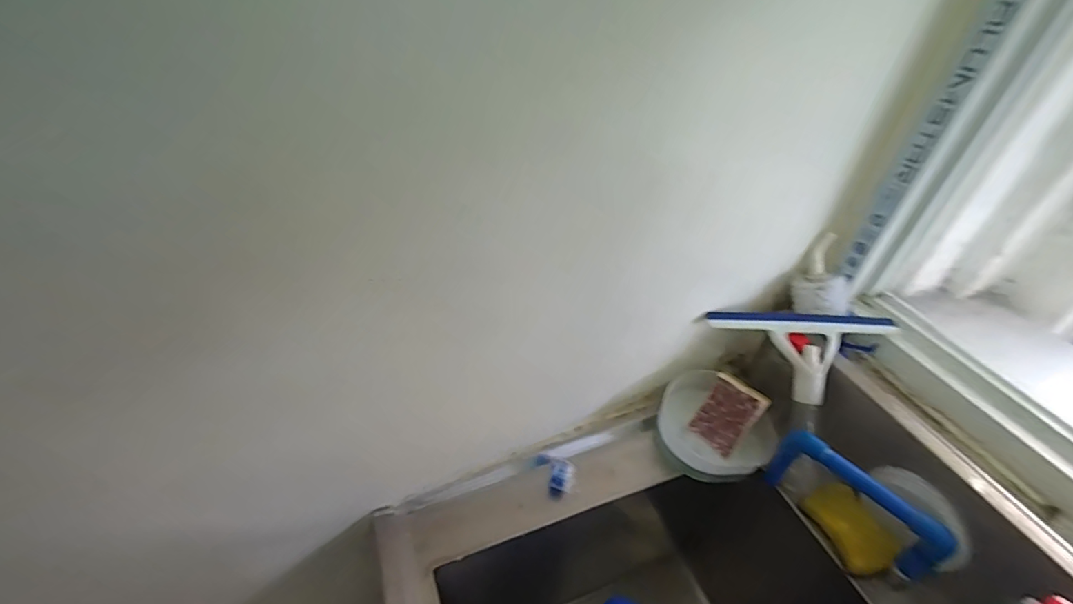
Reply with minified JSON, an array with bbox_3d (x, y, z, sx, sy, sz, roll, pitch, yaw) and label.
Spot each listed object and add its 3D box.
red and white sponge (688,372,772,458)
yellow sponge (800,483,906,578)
[{"bbox_3d":[0.262,0.155,0.646,0.068,0.095,0.018,39,13,28],"label":"red and white sponge"},{"bbox_3d":[0.390,0.283,0.583,0.067,0.032,0.101,-27,45,6],"label":"yellow sponge"}]

